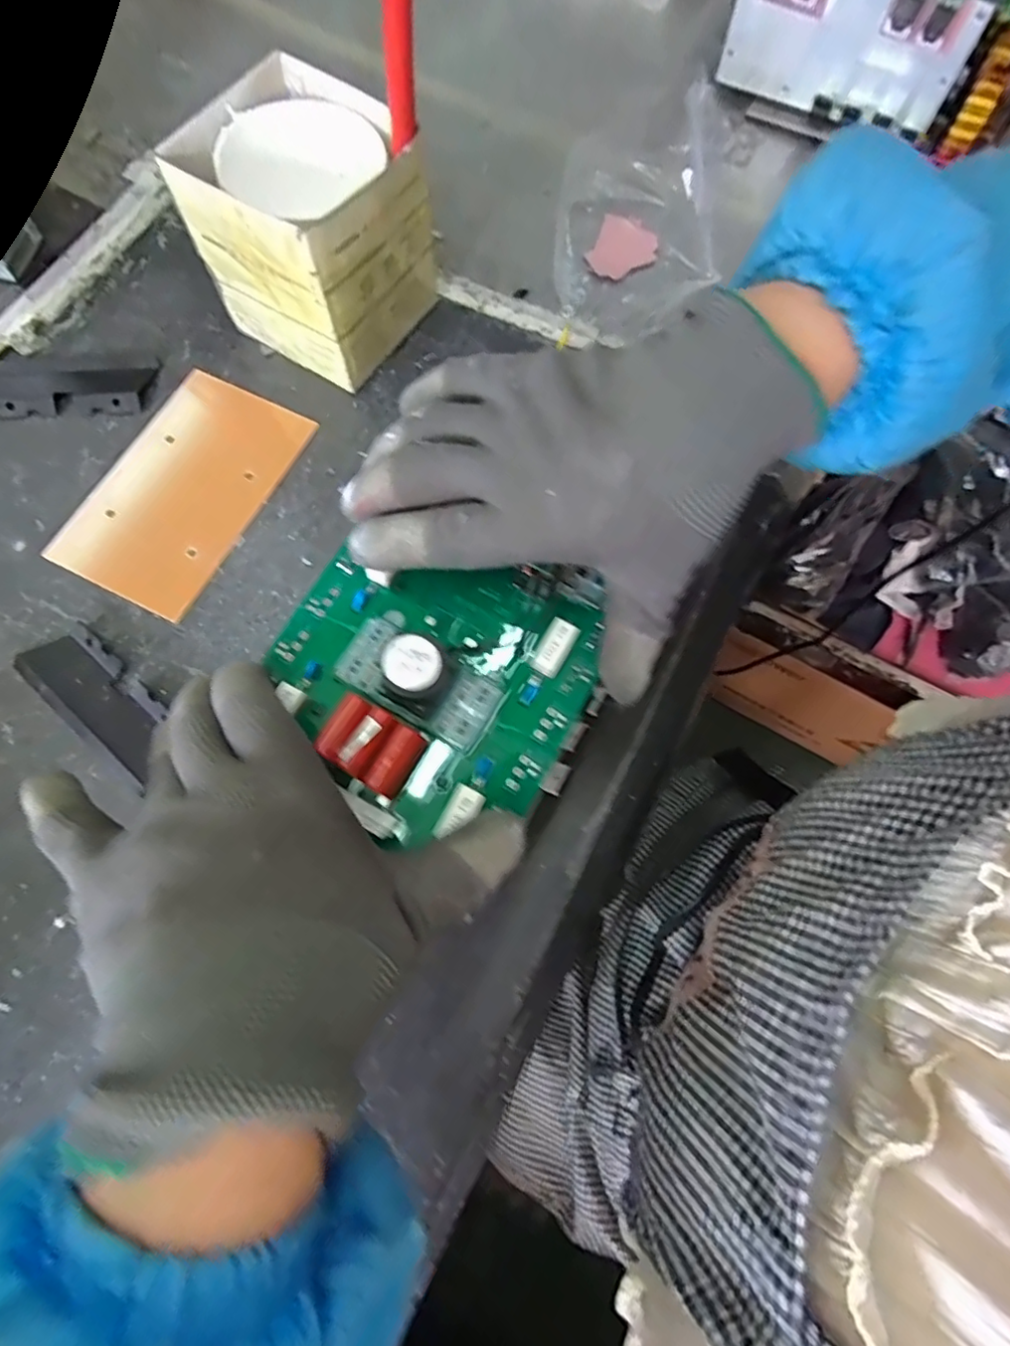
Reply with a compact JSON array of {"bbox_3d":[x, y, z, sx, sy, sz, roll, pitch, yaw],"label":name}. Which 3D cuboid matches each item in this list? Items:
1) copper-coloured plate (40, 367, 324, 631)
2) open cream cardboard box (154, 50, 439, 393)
[{"bbox_3d":[-0.206,-0.121,0.386,0.101,0.004,0.161,25,73,8],"label":"copper-coloured plate"},{"bbox_3d":[-0.118,-0.275,0.379,0.115,0.108,0.114,30,73,9],"label":"open cream cardboard box"}]

